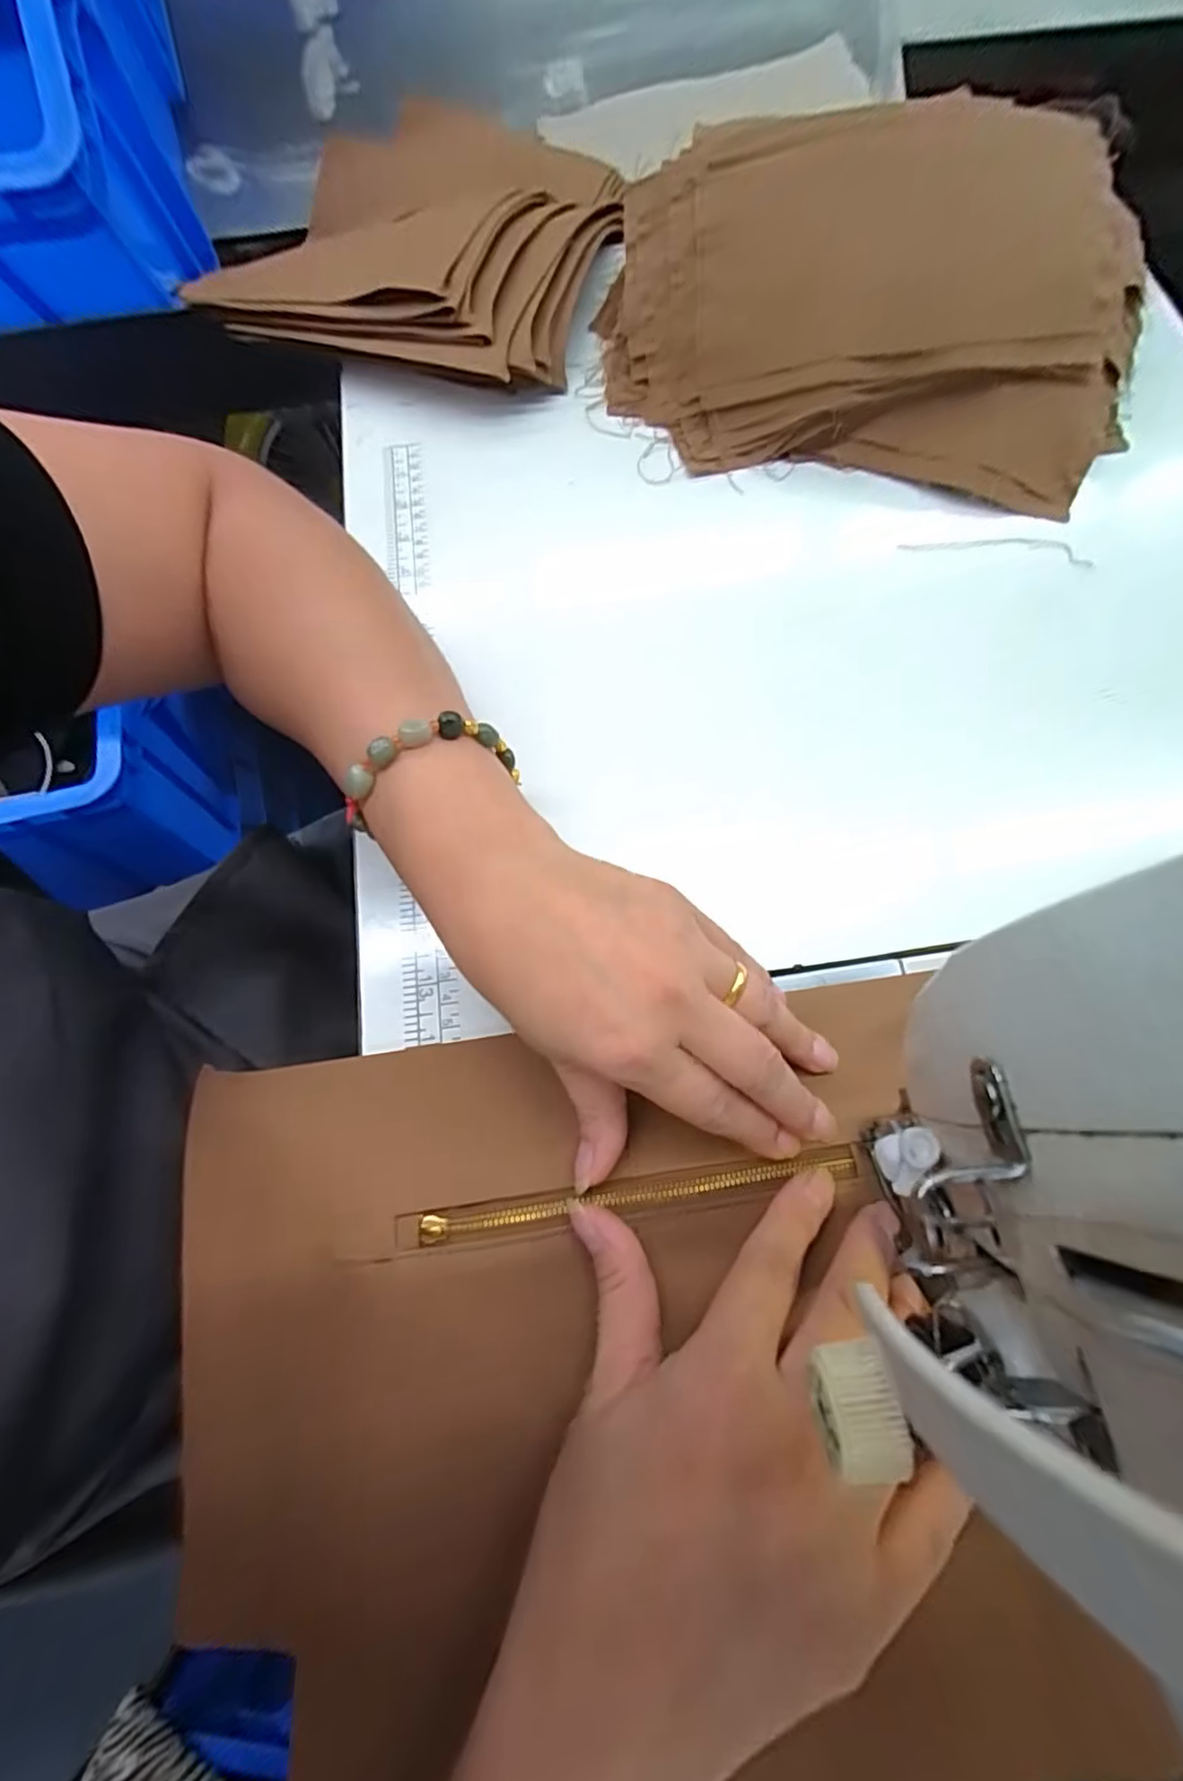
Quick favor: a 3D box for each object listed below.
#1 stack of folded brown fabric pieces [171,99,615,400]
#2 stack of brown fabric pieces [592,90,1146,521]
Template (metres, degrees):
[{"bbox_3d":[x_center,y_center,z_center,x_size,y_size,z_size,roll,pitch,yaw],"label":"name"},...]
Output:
[{"bbox_3d":[-0.113,-0.434,0.416,0.253,0.039,0.227,19,72,8],"label":"stack of folded brown fabric pieces"},{"bbox_3d":[0.155,-0.326,0.349,0.307,0.096,0.171,9,71,5],"label":"stack of brown fabric pieces"}]

